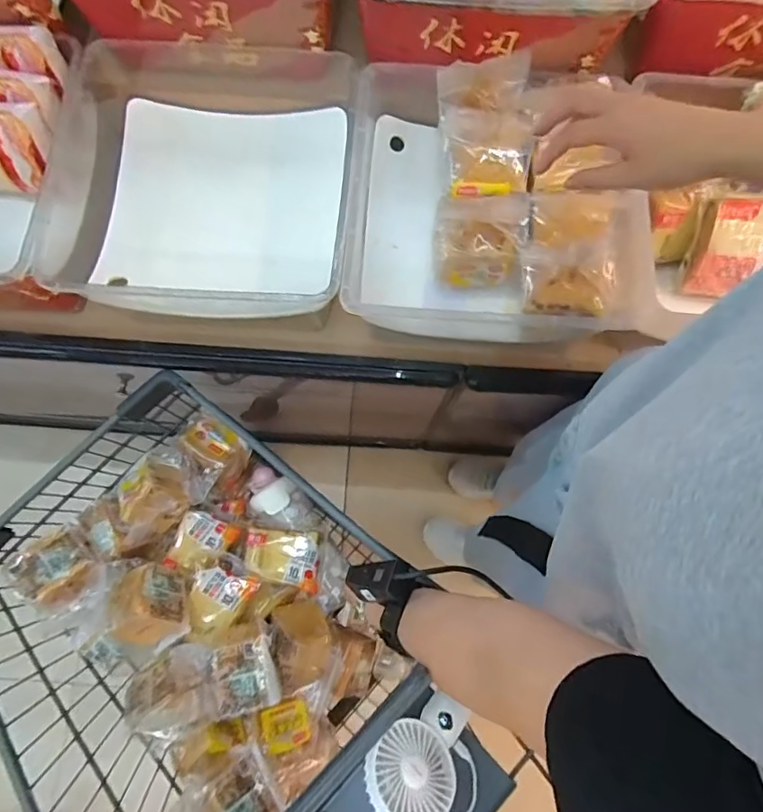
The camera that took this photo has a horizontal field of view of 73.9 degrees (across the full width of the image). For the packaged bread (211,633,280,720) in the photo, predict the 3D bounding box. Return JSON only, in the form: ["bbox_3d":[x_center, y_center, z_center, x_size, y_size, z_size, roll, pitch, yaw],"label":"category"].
[{"bbox_3d":[-0.178,0.341,0.655,0.072,0.045,0.092,-6,93,-26],"label":"packaged bread"}]

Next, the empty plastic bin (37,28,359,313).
[{"bbox_3d":[-0.203,-0.246,0.568,0.338,0.090,0.295,3,79,1],"label":"empty plastic bin"}]

